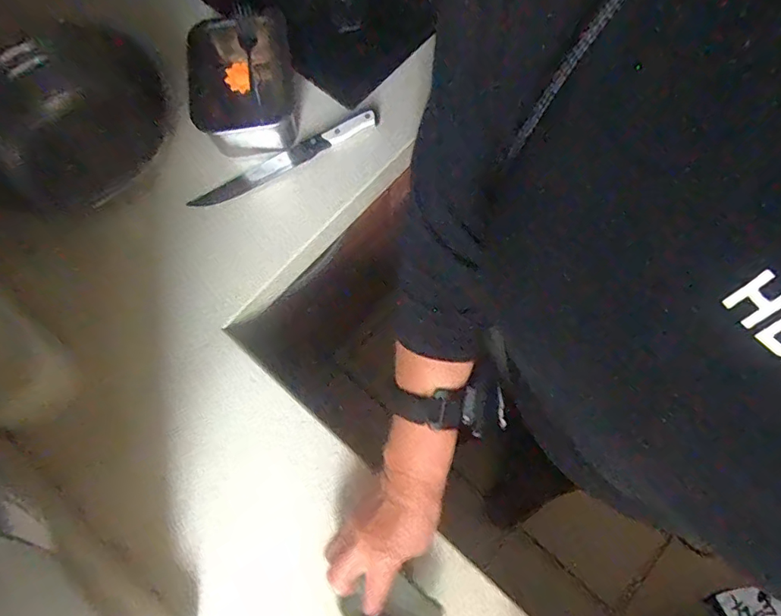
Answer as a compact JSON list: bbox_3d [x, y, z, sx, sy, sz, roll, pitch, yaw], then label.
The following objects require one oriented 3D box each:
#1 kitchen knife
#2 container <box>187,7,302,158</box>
[{"bbox_3d":[-0.128,-0.184,0.594,0.246,0.015,0.027,-28,75,-7],"label":"kitchen knife"},{"bbox_3d":[-0.177,-0.273,0.595,0.127,0.079,0.175,-6,73,0],"label":"container"}]

